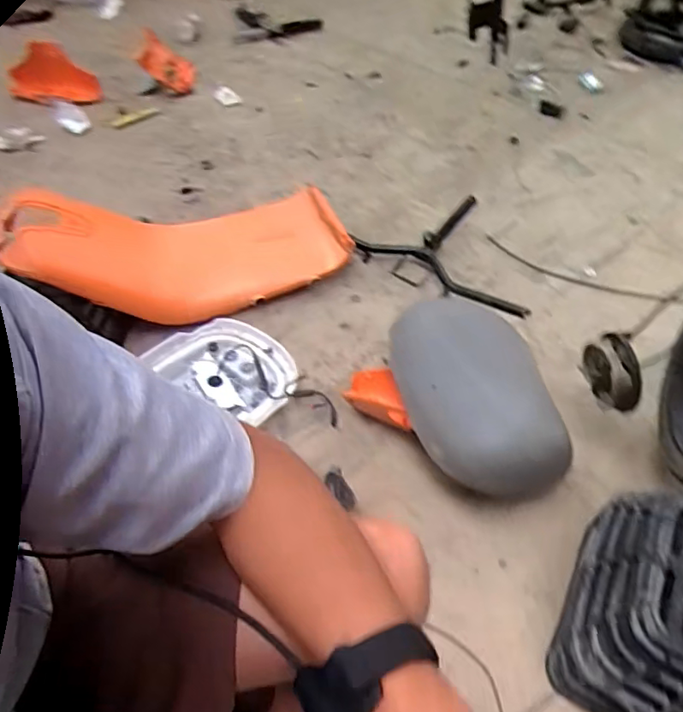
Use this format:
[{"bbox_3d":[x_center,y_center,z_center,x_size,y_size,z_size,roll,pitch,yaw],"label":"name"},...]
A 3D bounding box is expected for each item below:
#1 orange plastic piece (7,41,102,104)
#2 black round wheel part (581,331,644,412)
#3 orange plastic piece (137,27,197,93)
[{"bbox_3d":[-0.812,-0.793,1.584,0.237,0.133,0.093,5,52,6],"label":"orange plastic piece"},{"bbox_3d":[0.420,0.030,0.885,0.061,0.098,0.104,1,51,0],"label":"black round wheel part"},{"bbox_3d":[-0.529,-0.875,1.679,0.212,0.061,0.107,44,62,4],"label":"orange plastic piece"}]

